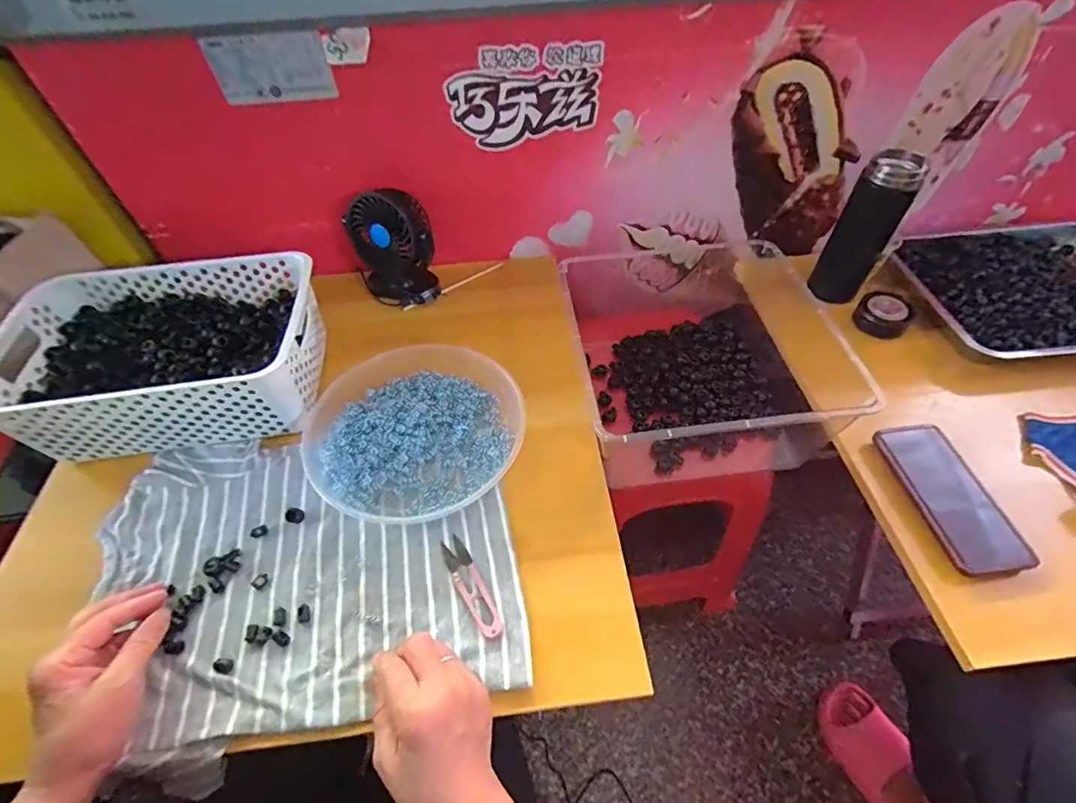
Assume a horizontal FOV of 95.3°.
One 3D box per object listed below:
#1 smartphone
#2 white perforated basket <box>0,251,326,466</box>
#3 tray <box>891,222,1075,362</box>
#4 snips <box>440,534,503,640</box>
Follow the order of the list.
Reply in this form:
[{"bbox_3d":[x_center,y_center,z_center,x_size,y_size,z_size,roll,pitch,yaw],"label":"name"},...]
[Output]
[{"bbox_3d":[0.436,0.099,0.521,0.071,0.018,0.163,-19,52,9],"label":"smartphone"},{"bbox_3d":[-0.412,-0.055,0.556,0.315,0.101,0.205,-7,52,-4],"label":"white perforated basket"},{"bbox_3d":[0.710,-0.168,0.704,0.340,0.033,0.282,-9,52,-5],"label":"tray"},{"bbox_3d":[-0.061,0.167,0.446,0.024,0.008,0.100,-25,55,-18],"label":"snips"}]

